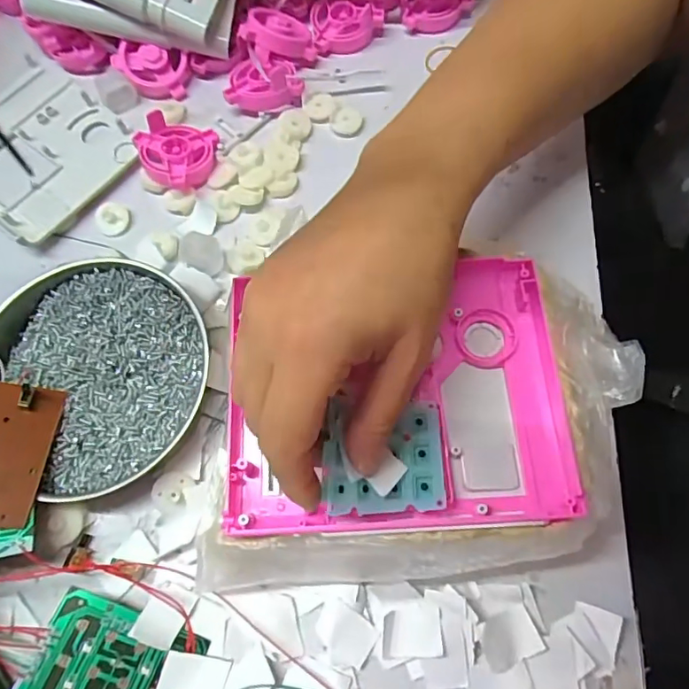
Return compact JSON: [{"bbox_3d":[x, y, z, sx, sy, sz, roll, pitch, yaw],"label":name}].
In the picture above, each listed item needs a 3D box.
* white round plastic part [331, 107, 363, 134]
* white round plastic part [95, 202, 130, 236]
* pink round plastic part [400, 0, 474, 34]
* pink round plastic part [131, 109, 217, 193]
[{"bbox_3d":[0.002,-0.159,0.363,0.021,0.006,0.021,0,67,0],"label":"white round plastic part"},{"bbox_3d":[-0.155,-0.085,0.341,0.022,0.004,0.025,-24,70,-7],"label":"white round plastic part"},{"bbox_3d":[0.069,-0.260,0.392,0.053,0.025,0.036,10,70,6],"label":"pink round plastic part"},{"bbox_3d":[-0.117,-0.129,0.344,0.054,0.021,0.049,1,70,2],"label":"pink round plastic part"}]

